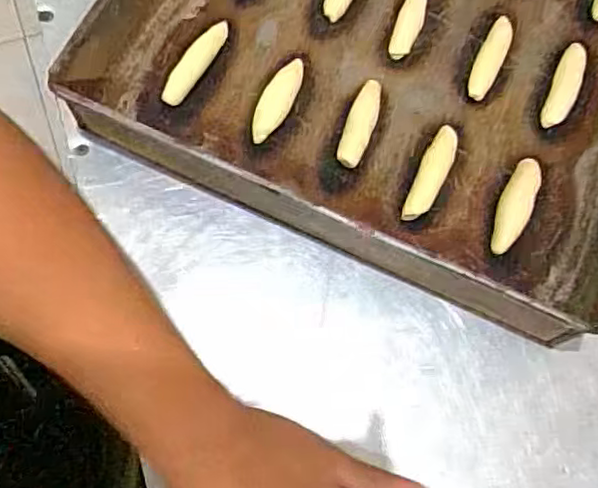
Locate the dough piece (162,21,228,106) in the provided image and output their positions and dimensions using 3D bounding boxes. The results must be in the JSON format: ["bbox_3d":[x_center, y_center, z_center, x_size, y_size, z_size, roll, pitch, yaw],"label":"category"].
[{"bbox_3d":[-0.075,-0.129,0.451,0.017,0.010,0.072,29,73,8],"label":"dough piece"}]

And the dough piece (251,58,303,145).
[{"bbox_3d":[-0.016,-0.101,0.445,0.021,0.009,0.067,22,72,6],"label":"dough piece"}]

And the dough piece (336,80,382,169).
[{"bbox_3d":[0.043,-0.084,0.440,0.020,0.009,0.069,22,72,6],"label":"dough piece"}]

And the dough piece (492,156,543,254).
[{"bbox_3d":[0.146,-0.025,0.427,0.022,0.009,0.069,27,73,7],"label":"dough piece"}]

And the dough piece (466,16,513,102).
[{"bbox_3d":[0.140,-0.135,0.465,0.019,0.011,0.068,25,72,7],"label":"dough piece"}]

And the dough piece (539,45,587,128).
[{"bbox_3d":[0.193,-0.115,0.460,0.020,0.010,0.071,23,72,6],"label":"dough piece"}]

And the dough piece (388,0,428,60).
[{"bbox_3d":[0.083,-0.167,0.470,0.018,0.011,0.071,20,72,5],"label":"dough piece"}]

